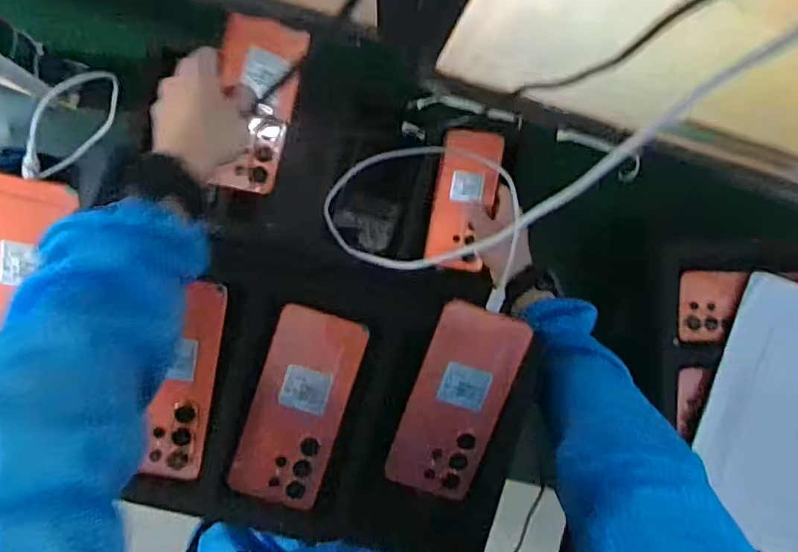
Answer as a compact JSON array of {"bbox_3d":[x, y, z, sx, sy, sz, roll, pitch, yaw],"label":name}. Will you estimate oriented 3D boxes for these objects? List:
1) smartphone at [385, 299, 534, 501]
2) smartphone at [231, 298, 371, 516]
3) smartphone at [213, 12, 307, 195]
[{"bbox_3d":[0.048,0.108,0.492,0.075,0.004,0.168,20,101,-1],"label":"smartphone"},{"bbox_3d":[-0.085,0.113,0.499,0.078,0.011,0.166,18,92,-5],"label":"smartphone"},{"bbox_3d":[-0.122,-0.145,0.509,0.077,0.011,0.143,-4,111,-48],"label":"smartphone"}]

